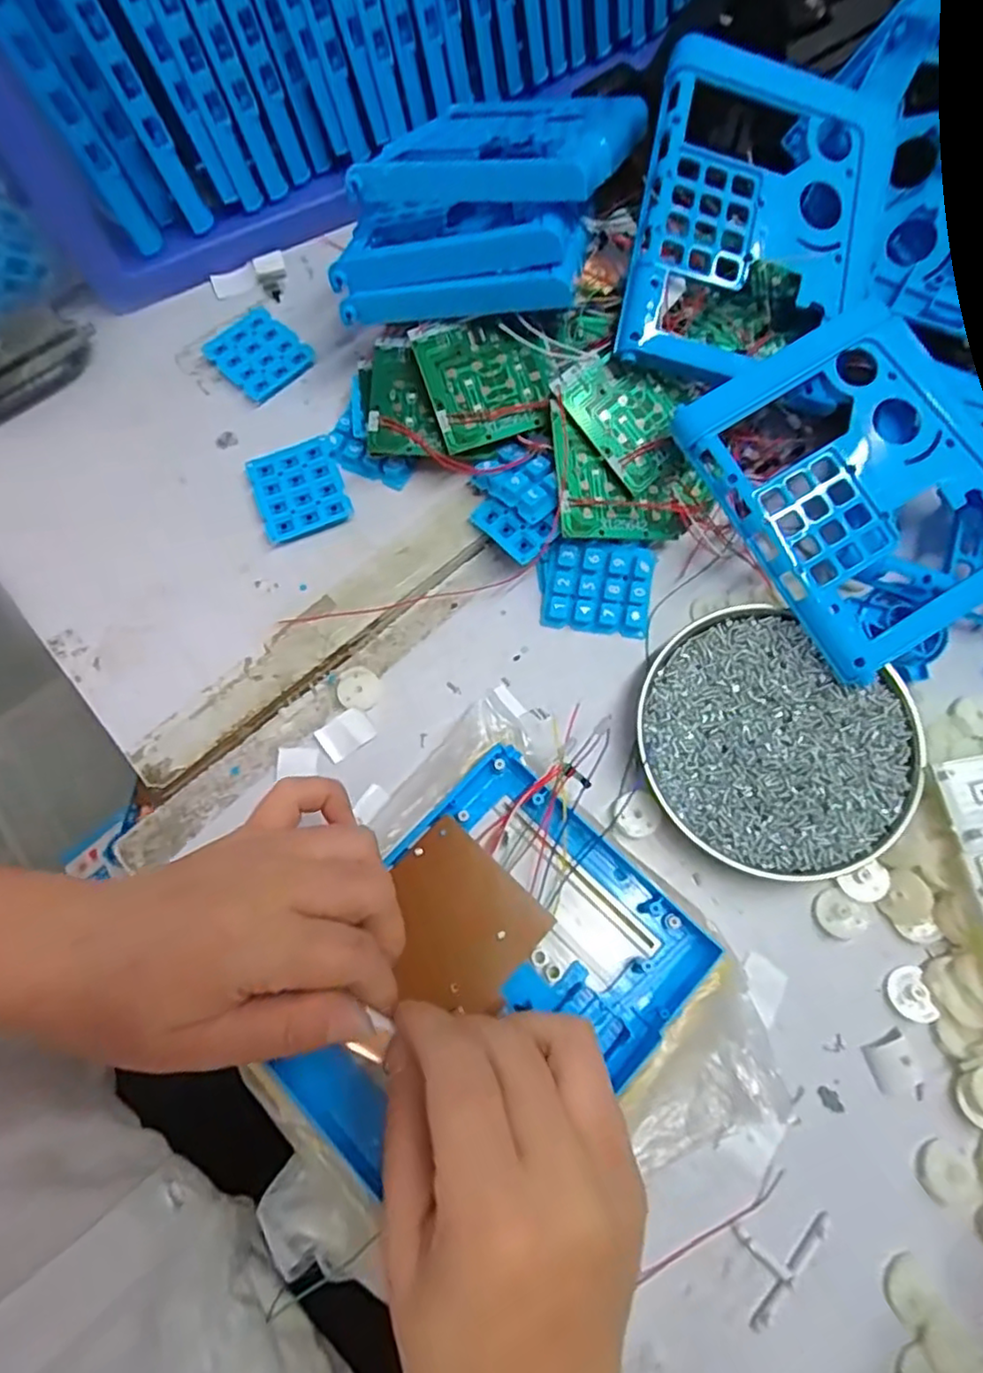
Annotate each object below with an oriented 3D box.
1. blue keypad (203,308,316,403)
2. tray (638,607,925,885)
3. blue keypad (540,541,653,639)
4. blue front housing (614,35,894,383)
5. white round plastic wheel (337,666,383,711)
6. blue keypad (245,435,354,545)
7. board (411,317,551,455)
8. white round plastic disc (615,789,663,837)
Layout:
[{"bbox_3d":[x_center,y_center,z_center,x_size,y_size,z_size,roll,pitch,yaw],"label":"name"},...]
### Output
[{"bbox_3d":[-0.149,-0.213,0.413,0.048,0.009,0.059,-43,76,-10],"label":"blue keypad"},{"bbox_3d":[0.141,0.029,0.330,0.130,0.018,0.123,0,73,2],"label":"tray"},{"bbox_3d":[0.059,-0.054,0.360,0.057,0.007,0.048,7,98,-1],"label":"blue keypad"},{"bbox_3d":[0.143,-0.246,0.354,0.130,0.028,0.162,10,94,-7],"label":"blue front housing"},{"bbox_3d":[-0.072,0.001,0.353,0.023,0.004,0.022,1,86,-14],"label":"white round plastic wheel"},{"bbox_3d":[-0.112,-0.115,0.378,0.050,0.009,0.058,-20,74,-4],"label":"blue keypad"},{"bbox_3d":[-0.003,-0.170,0.358,0.066,0.008,0.067,-17,85,-3],"label":"board"},{"bbox_3d":[0.074,0.064,0.328,0.023,0.005,0.023,0,73,2],"label":"white round plastic disc"}]

